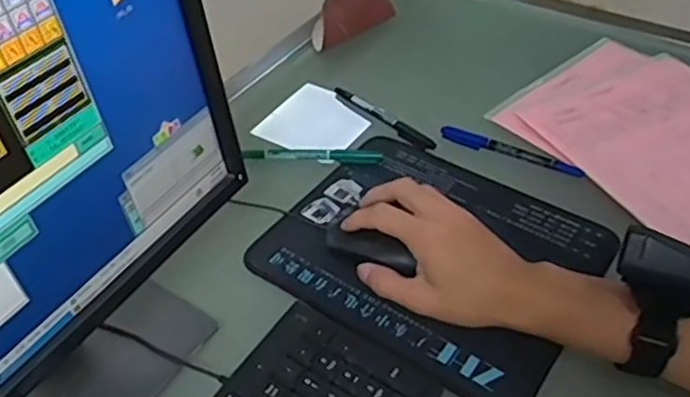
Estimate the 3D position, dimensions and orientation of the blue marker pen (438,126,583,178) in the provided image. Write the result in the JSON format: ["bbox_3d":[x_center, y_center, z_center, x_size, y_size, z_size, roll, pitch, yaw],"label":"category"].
[{"bbox_3d":[0.157,-0.045,0.643,0.139,0.011,0.018,20,49,21],"label":"blue marker pen"}]

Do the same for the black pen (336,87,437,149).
[{"bbox_3d":[0.039,-0.085,0.689,0.014,0.013,0.136,-33,52,-27],"label":"black pen"}]

